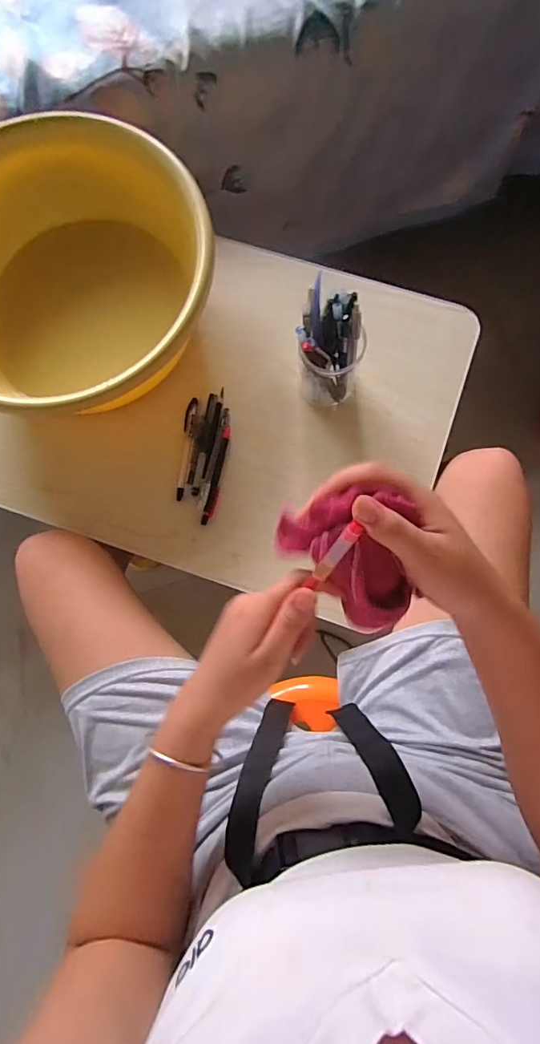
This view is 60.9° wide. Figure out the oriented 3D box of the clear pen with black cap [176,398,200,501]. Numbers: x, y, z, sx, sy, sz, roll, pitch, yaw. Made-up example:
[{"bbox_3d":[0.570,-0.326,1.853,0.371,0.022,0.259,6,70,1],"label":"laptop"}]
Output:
[{"bbox_3d":[-0.115,-0.101,0.631,0.017,0.016,0.142,9,81,3],"label":"clear pen with black cap"}]

